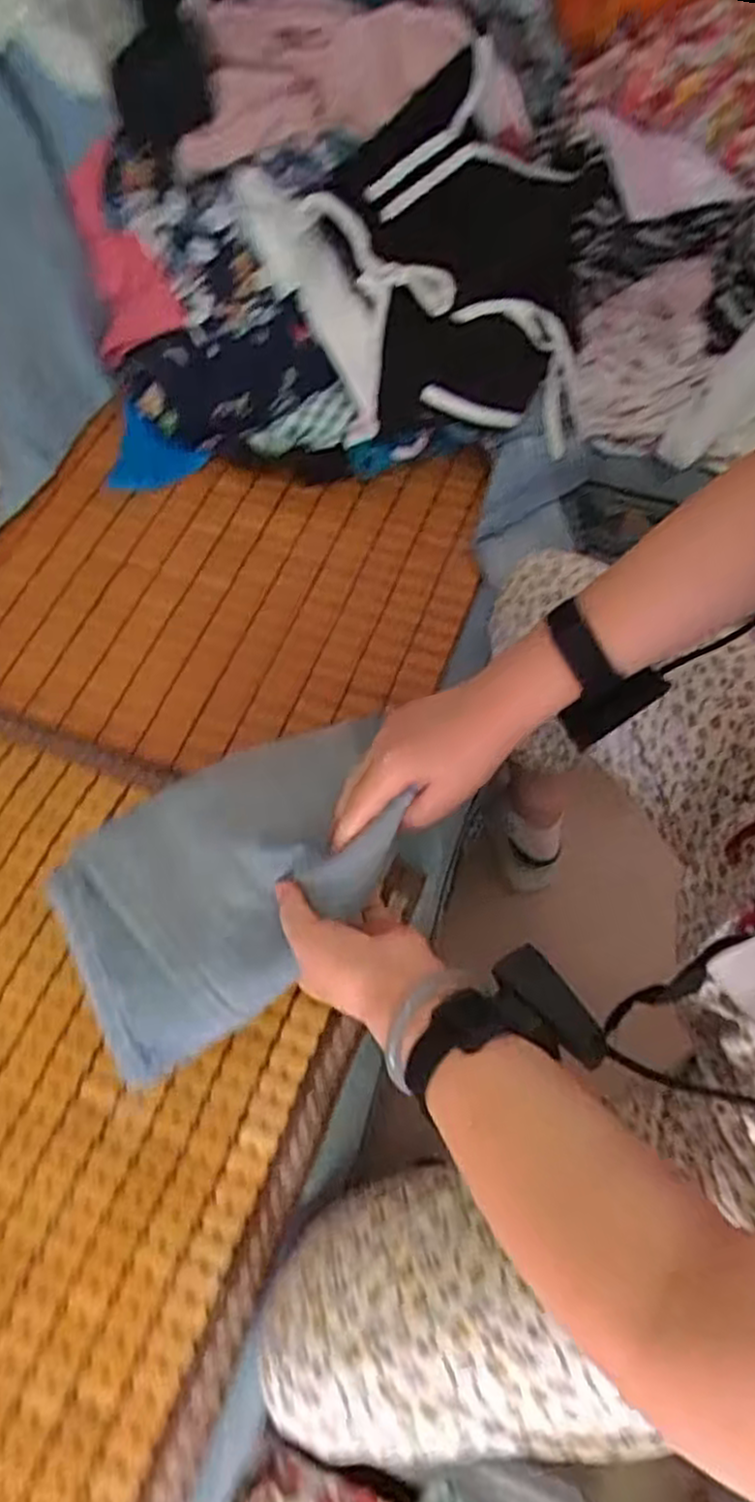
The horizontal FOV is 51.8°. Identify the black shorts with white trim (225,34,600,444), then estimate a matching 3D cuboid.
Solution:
[{"bbox_3d":[0.048,-0.544,0.849,0.380,0.155,0.405,11,63,6],"label":"black shorts with white trim"}]

